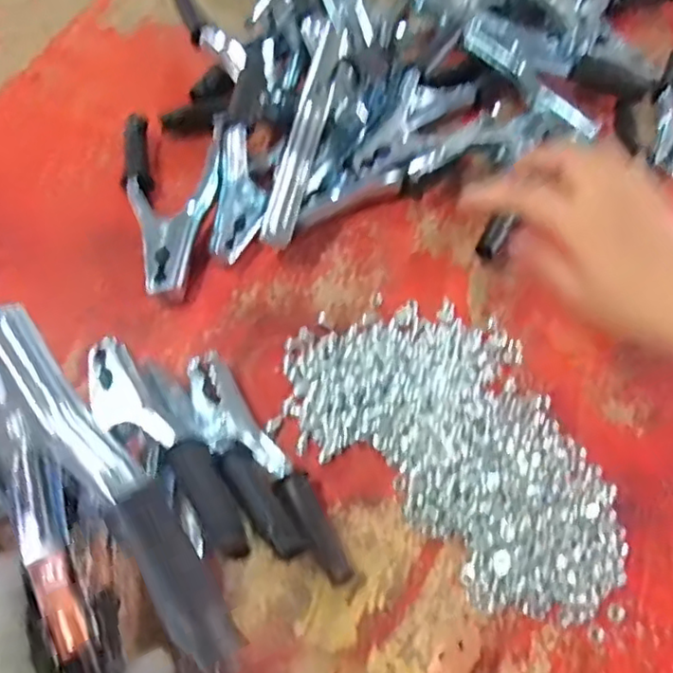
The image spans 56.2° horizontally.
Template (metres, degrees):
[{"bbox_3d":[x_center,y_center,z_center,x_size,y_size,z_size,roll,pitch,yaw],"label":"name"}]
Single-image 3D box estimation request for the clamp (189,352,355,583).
[{"bbox_3d":[-0.043,0.064,0.332,0.039,0.064,0.146,-29,67,-18],"label":"clamp"}]

